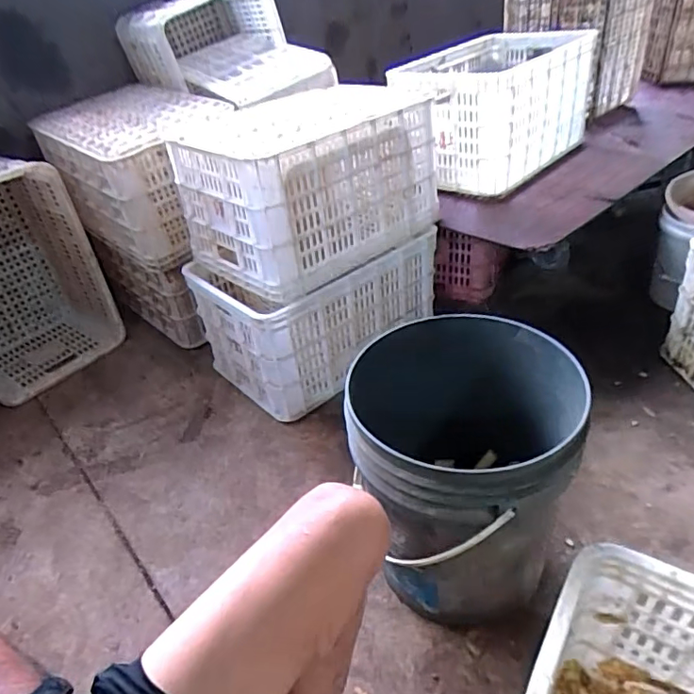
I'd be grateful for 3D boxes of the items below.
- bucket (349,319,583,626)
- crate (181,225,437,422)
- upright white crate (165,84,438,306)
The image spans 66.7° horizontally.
[{"bbox_3d":[0.171,0.192,0.773,0.268,0.377,0.308,9,39,19],"label":"bucket"},{"bbox_3d":[-0.081,-0.111,1.314,0.496,0.277,0.362,-30,43,-28],"label":"crate"},{"bbox_3d":[-0.081,-0.373,1.177,0.496,0.287,0.357,-33,44,-31],"label":"upright white crate"}]

